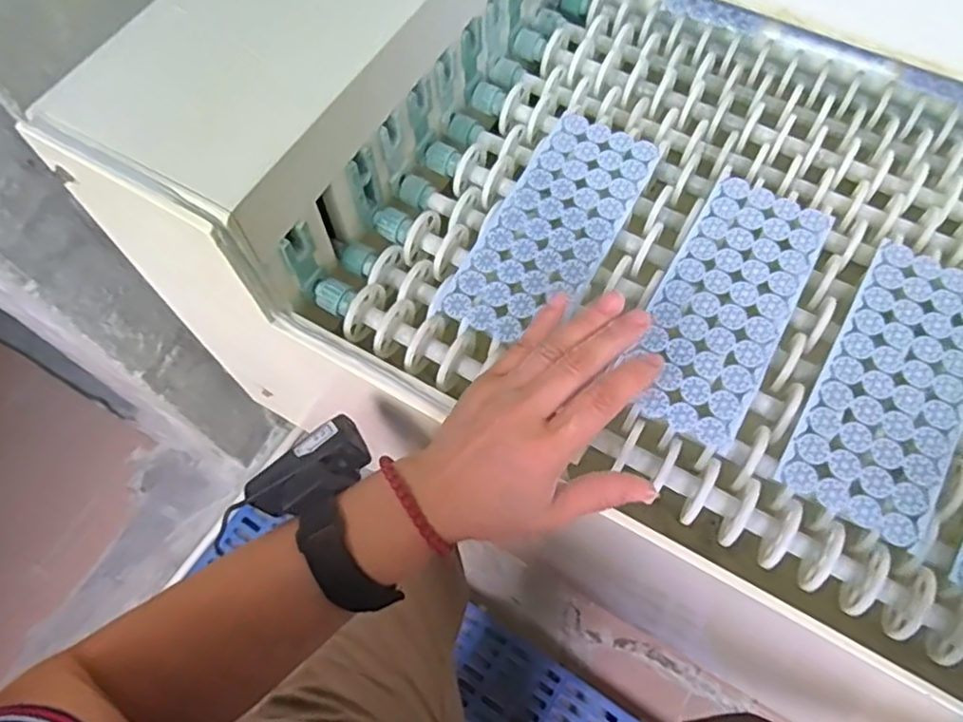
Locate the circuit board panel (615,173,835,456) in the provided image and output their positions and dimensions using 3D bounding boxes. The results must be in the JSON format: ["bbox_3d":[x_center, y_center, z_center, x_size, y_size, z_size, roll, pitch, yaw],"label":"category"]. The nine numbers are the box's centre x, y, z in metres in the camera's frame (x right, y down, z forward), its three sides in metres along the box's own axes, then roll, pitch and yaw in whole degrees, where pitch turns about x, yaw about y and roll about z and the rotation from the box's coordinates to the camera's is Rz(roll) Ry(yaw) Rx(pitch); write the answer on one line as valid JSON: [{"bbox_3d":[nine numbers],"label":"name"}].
[{"bbox_3d":[0.155,-0.037,0.417,0.080,0.005,0.187,23,67,12],"label":"circuit board panel"}]

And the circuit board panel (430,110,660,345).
[{"bbox_3d":[0.049,-0.092,0.446,0.080,0.005,0.187,30,69,15],"label":"circuit board panel"}]

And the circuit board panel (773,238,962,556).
[{"bbox_3d":[0.246,0.012,0.391,0.078,0.006,0.186,30,69,15],"label":"circuit board panel"}]

